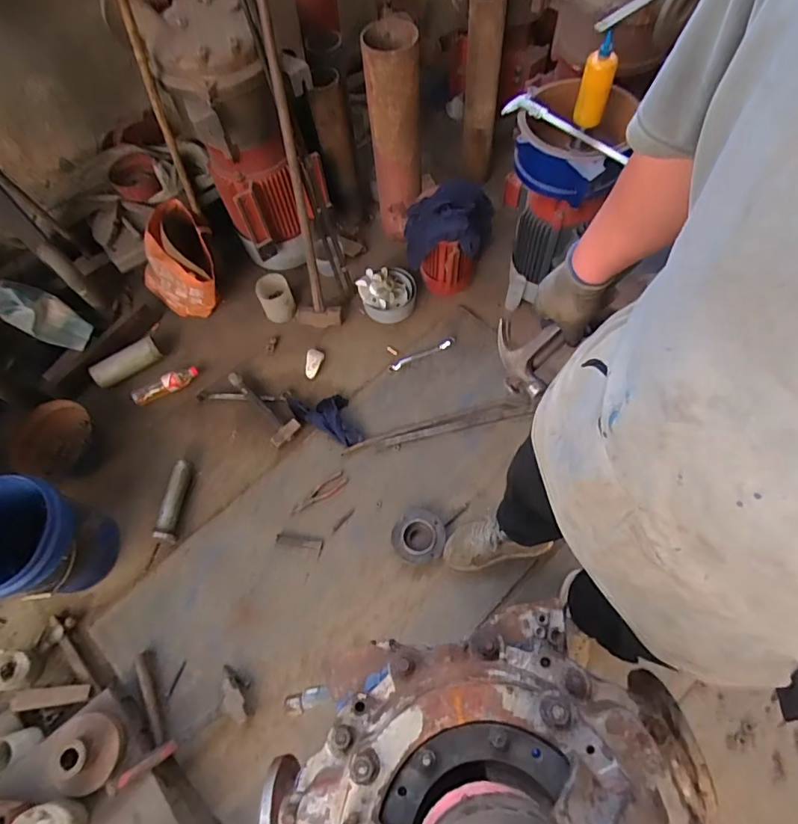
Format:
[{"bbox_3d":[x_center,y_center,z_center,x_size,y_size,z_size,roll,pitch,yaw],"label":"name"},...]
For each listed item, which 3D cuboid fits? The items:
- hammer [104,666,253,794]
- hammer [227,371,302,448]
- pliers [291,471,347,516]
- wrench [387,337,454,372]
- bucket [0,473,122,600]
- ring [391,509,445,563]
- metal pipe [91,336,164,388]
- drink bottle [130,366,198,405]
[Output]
[{"bbox_3d":[-0.534,0.769,1.210,0.339,0.099,0.140,-29,67,-11],"label":"hammer"},{"bbox_3d":[-0.449,-0.018,1.590,0.308,0.037,0.099,41,73,19],"label":"hammer"},{"bbox_3d":[-0.235,0.246,1.462,0.187,0.008,0.054,-35,68,-15],"label":"pliers"},{"bbox_3d":[0.075,-0.197,1.657,0.244,0.014,0.043,-24,66,-10],"label":"wrench"},{"bbox_3d":[-0.947,0.342,1.295,0.252,0.290,0.274,-1,65,2],"label":"bucket"},{"bbox_3d":[0.056,0.349,1.390,0.148,0.052,0.145,-1,65,2],"label":"ring"},{"bbox_3d":[-0.912,-0.164,1.650,0.223,0.063,0.071,-32,68,-12],"label":"metal pipe"},{"bbox_3d":[-0.779,-0.098,1.631,0.228,0.049,0.065,-25,66,-9],"label":"drink bottle"}]

